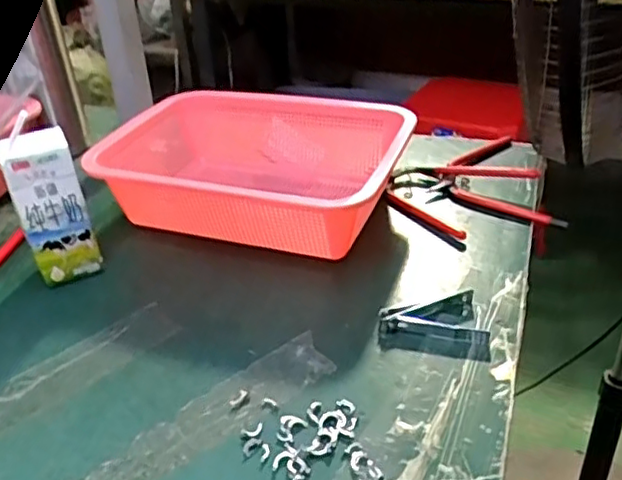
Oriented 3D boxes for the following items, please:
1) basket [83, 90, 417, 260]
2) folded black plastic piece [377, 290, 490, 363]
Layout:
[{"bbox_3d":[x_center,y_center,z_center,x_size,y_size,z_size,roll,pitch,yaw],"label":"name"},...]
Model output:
[{"bbox_3d":[-0.050,-0.062,0.587,0.266,0.084,0.181,9,35,19],"label":"basket"},{"bbox_3d":[0.085,0.059,0.451,0.073,0.015,0.053,-3,33,2],"label":"folded black plastic piece"}]

